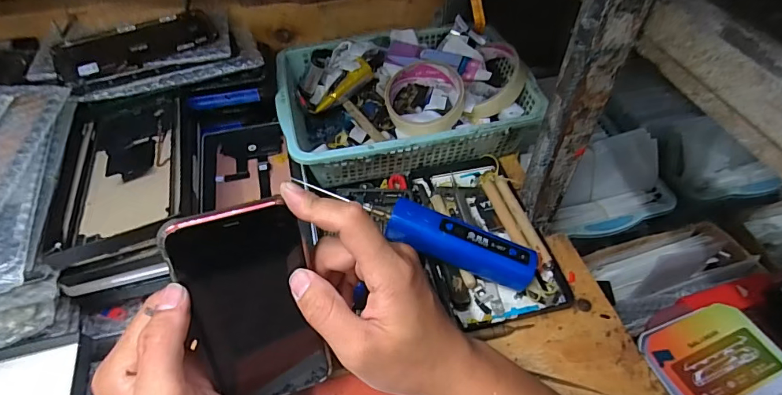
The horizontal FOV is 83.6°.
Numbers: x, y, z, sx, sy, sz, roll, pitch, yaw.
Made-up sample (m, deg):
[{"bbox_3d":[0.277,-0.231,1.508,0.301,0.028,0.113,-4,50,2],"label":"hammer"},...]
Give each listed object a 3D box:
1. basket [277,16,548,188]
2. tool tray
[{"bbox_3d":[0.011,-0.111,0.496,0.264,0.075,0.185,-10,52,-8],"label":"basket"},{"bbox_3d":[0.087,0.033,0.427,0.115,0.021,0.181,-11,52,-8],"label":"tool tray"}]

